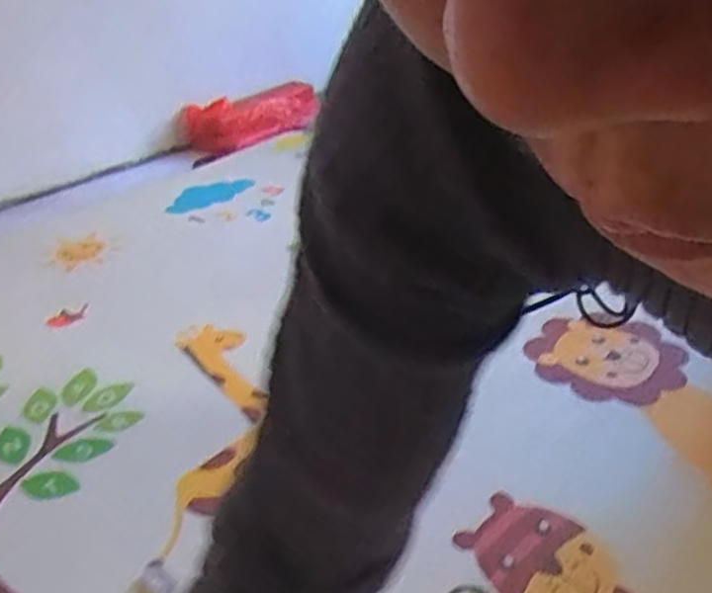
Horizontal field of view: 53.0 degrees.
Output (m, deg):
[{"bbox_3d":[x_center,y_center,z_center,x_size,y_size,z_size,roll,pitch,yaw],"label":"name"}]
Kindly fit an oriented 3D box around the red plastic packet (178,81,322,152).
[{"bbox_3d":[-0.215,-0.410,1.622,0.357,0.073,0.162,-27,36,-34],"label":"red plastic packet"}]

